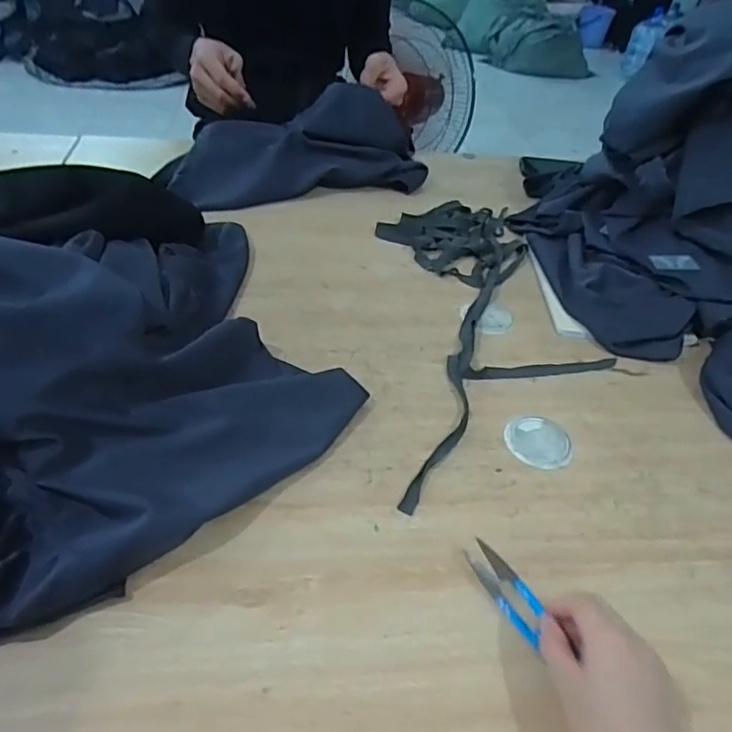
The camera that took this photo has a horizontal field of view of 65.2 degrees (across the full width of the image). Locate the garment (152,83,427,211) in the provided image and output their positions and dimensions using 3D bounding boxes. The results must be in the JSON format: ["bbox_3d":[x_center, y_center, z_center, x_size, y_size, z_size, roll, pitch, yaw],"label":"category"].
[{"bbox_3d":[-0.112,-0.333,0.889,0.385,0.139,0.124,-10,44,-16],"label":"garment"}]

